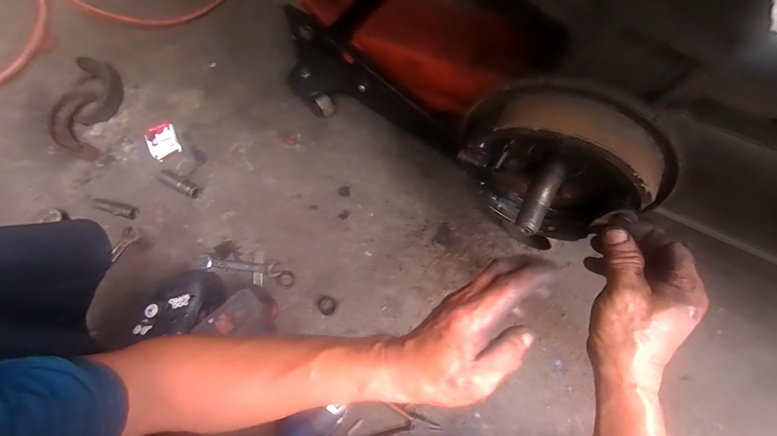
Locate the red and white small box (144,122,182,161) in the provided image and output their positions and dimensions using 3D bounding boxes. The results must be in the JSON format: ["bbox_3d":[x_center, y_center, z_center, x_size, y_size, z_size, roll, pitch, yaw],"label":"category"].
[{"bbox_3d":[-0.436,-0.148,0.664,0.052,0.015,0.071,-27,75,-6],"label":"red and white small box"}]

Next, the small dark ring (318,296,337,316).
[{"bbox_3d":[-0.104,0.150,0.586,0.030,0.004,0.030,0,74,2],"label":"small dark ring"}]

